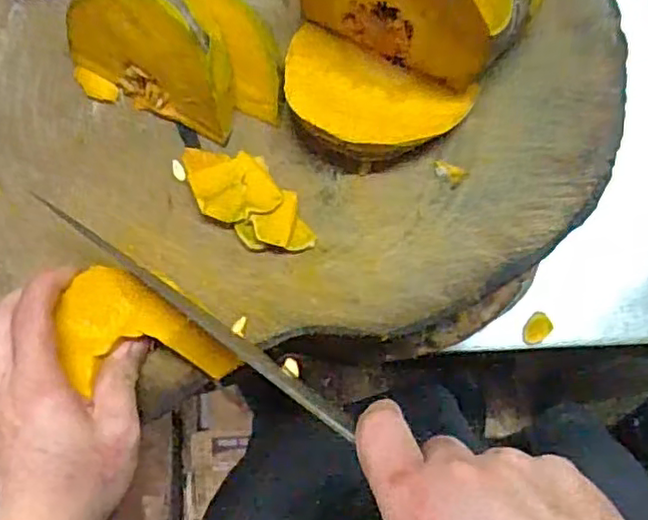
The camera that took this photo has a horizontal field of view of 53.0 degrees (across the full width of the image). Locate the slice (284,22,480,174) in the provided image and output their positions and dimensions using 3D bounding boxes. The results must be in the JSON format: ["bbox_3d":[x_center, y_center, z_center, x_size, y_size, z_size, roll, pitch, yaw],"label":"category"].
[{"bbox_3d":[0.023,-0.090,0.365,0.109,0.036,0.071,28,90,6],"label":"slice"}]

